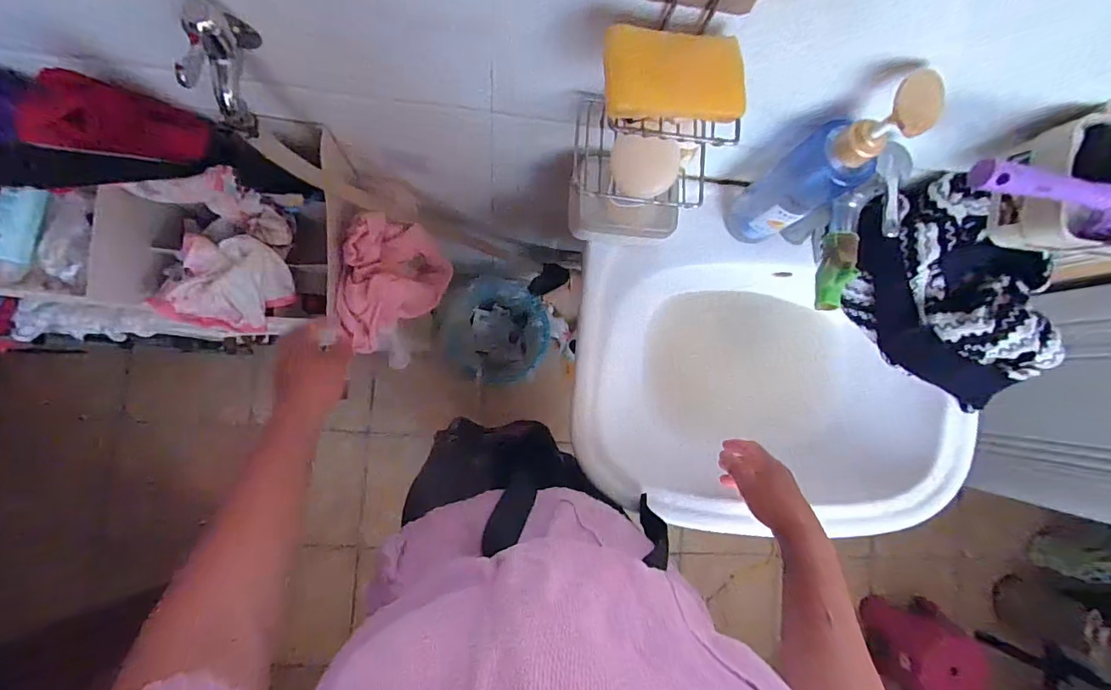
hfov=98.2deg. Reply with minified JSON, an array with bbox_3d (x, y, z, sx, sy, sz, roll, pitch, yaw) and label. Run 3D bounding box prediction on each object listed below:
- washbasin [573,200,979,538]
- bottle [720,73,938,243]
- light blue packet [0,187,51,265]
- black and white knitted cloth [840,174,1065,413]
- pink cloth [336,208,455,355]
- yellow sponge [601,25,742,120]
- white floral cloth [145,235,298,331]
[{"bbox_3d":[0.291,0.050,0.678,0.546,0.139,0.386,11,85,-7],"label":"washbasin"},{"bbox_3d":[0.269,-0.175,0.497,0.066,0.247,0.073,-29,91,-9],"label":"bottle"},{"bbox_3d":[-0.565,-0.128,0.501,0.035,0.029,0.079,14,85,-7],"label":"light blue packet"},{"bbox_3d":[0.499,-0.057,0.608,0.270,0.102,0.185,28,83,-5],"label":"black and white knitted cloth"},{"bbox_3d":[-0.240,-0.086,0.698,0.121,0.143,0.191,37,82,-4],"label":"pink cloth"},{"bbox_3d":[0.086,-0.188,0.339,0.103,0.025,0.056,-2,87,-8],"label":"yellow sponge"},{"bbox_3d":[-0.401,-0.076,0.588,0.126,0.072,0.111,11,85,-7],"label":"white floral cloth"}]

